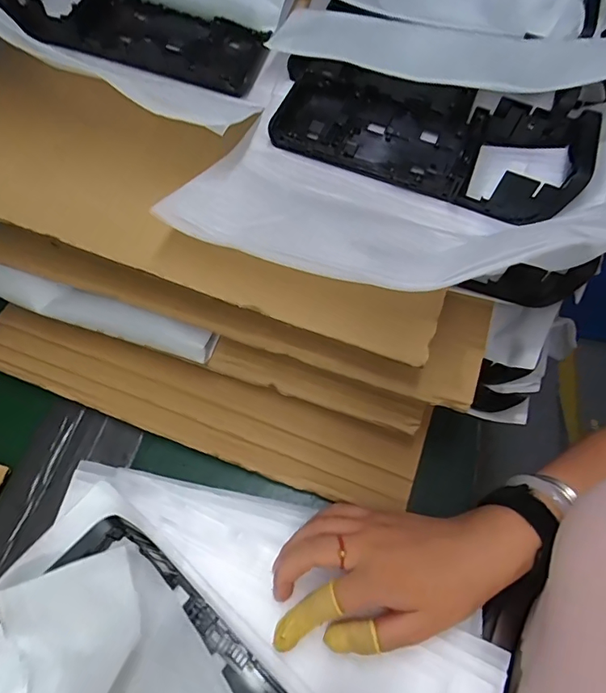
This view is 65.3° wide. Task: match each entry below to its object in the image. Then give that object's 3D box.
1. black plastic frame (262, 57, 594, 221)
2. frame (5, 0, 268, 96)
[{"bbox_3d":[0.084,-0.161,0.342,0.227,0.039,0.095,21,65,13],"label":"black plastic frame"},{"bbox_3d":[-0.137,-0.264,0.389,0.205,0.025,0.093,22,64,-1],"label":"frame"}]

